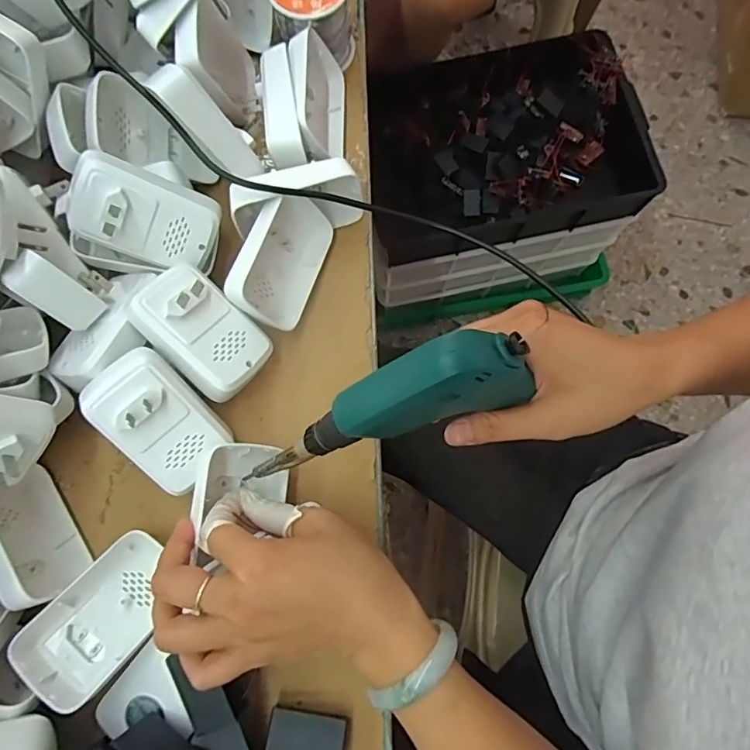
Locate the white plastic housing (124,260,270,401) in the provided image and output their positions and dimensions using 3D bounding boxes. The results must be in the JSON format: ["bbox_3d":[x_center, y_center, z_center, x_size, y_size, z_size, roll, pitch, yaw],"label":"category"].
[{"bbox_3d":[-0.118,-0.029,0.351,0.059,0.032,0.091,-45,103,-25],"label":"white plastic housing"}]

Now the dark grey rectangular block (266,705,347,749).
[{"bbox_3d":[-0.042,0.225,0.315,0.047,0.013,0.029,16,55,-4],"label":"dark grey rectangular block"}]

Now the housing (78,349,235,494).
[{"bbox_3d":[-0.138,0.034,0.331,0.058,0.021,0.092,-46,110,-17],"label":"housing"}]

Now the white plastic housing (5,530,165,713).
[{"bbox_3d":[-0.172,0.153,0.326,0.061,0.027,0.094,40,61,8],"label":"white plastic housing"}]

